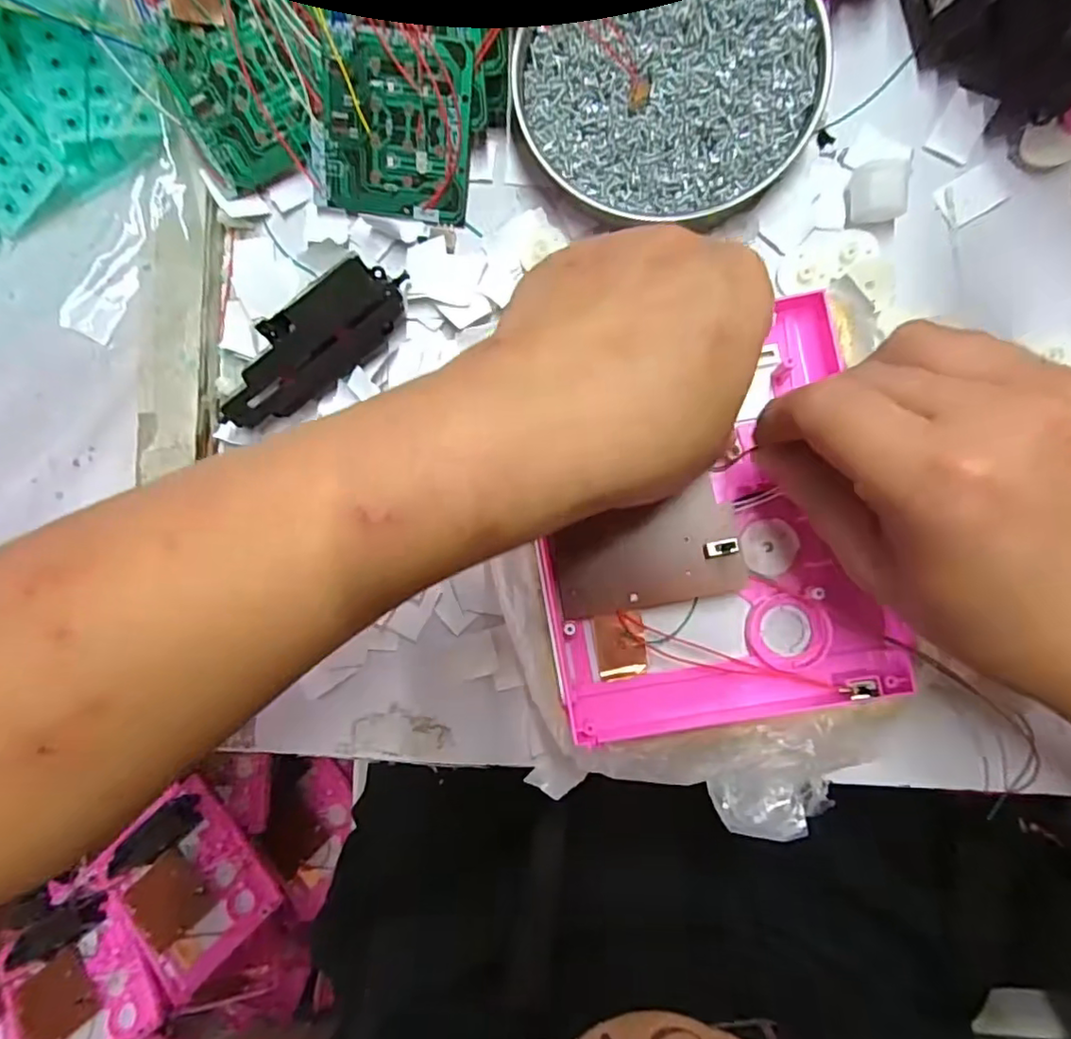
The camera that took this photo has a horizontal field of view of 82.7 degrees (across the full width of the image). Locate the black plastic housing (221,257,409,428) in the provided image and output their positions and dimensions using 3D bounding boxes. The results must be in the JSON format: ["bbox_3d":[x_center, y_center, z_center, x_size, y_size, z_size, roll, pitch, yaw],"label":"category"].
[{"bbox_3d":[-0.102,-0.078,0.279,0.096,0.025,0.033,-33,86,3],"label":"black plastic housing"}]

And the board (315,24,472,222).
[{"bbox_3d":[-0.067,-0.179,0.280,0.072,0.007,0.072,9,120,2],"label":"board"}]

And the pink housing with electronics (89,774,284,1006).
[{"bbox_3d":[-0.357,0.375,0.622,0.163,0.044,0.139,44,93,4],"label":"pink housing with electronics"}]

